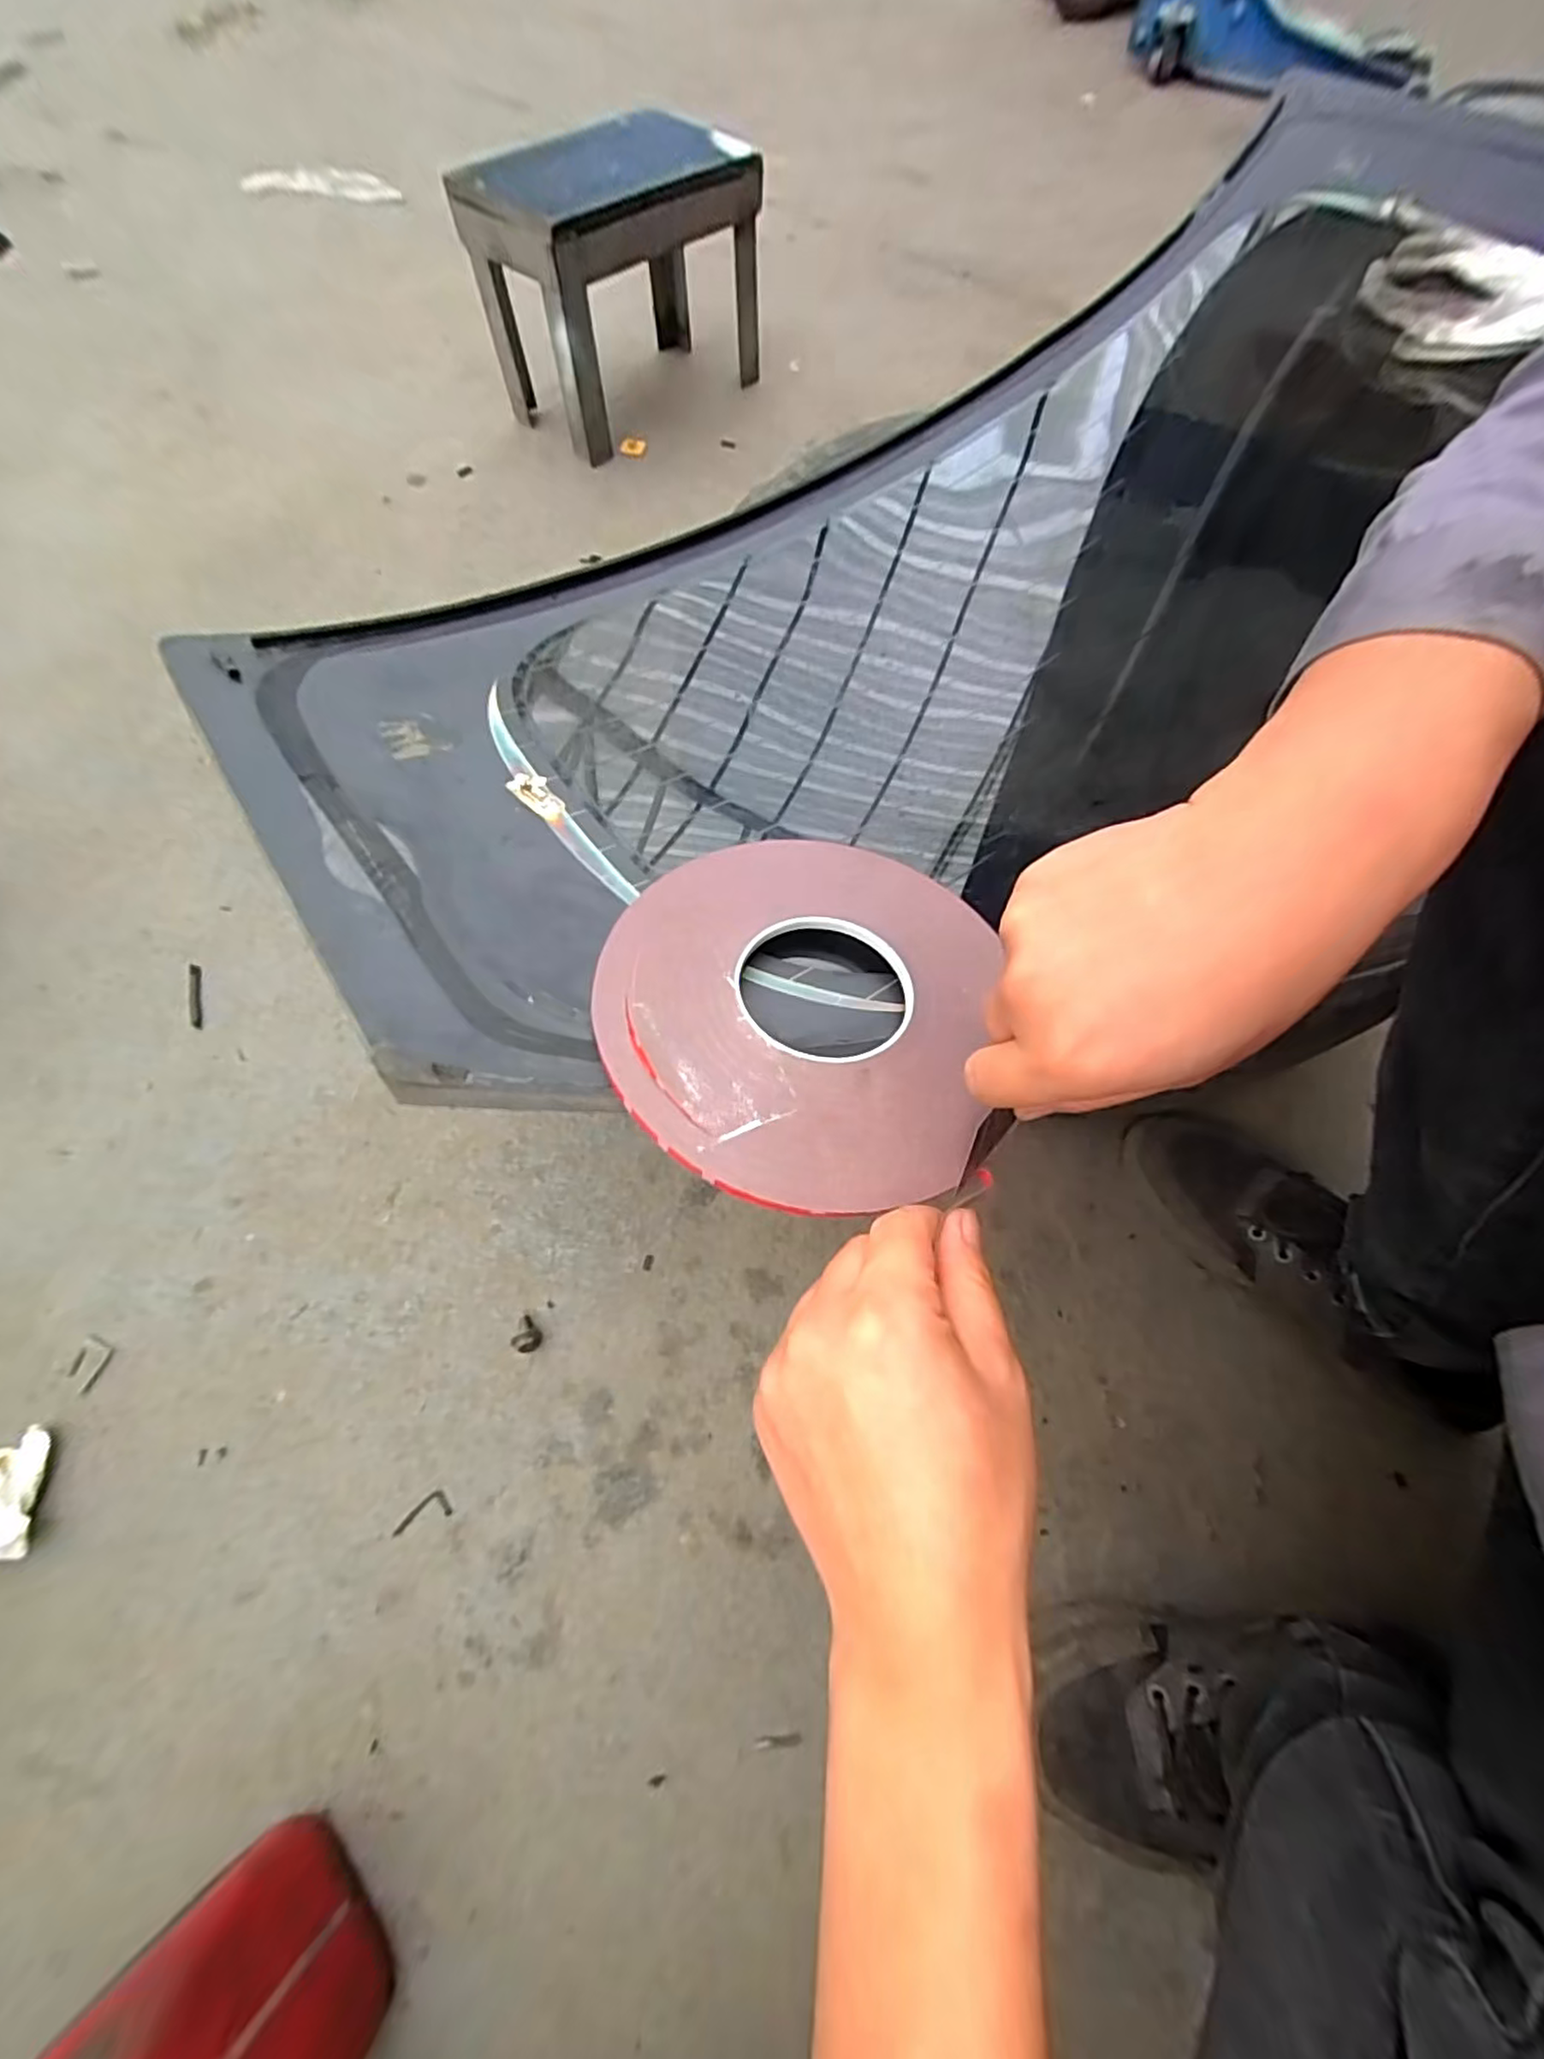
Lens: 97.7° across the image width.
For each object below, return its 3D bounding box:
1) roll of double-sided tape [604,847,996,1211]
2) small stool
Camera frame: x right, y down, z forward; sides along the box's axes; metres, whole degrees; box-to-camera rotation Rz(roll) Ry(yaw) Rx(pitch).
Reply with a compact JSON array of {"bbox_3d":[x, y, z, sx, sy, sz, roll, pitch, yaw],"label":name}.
[{"bbox_3d":[0.012,-0.018,0.302,0.166,0.008,0.192,17,56,3],"label":"roll of double-sided tape"},{"bbox_3d":[-0.185,-0.942,0.858,0.331,0.234,0.179,-41,73,-16],"label":"small stool"}]

